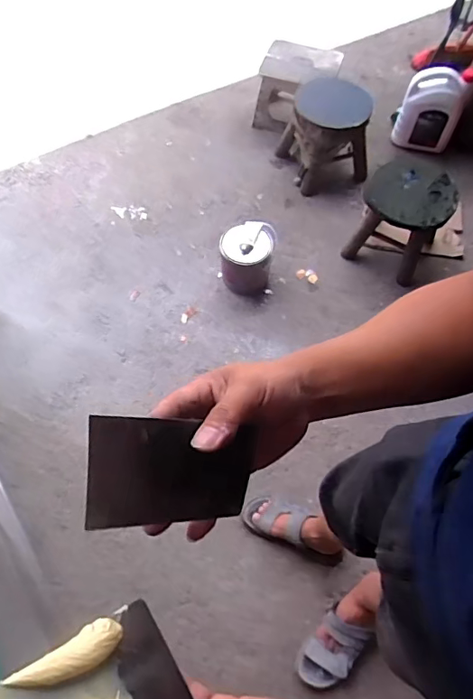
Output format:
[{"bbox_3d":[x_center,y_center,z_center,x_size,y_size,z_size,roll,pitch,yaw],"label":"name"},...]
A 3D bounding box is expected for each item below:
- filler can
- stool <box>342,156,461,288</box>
[{"bbox_3d":[0.035,-0.288,1.561,0.161,0.194,0.158,0,60,-1],"label":"filler can"},{"bbox_3d":[0.528,-0.419,1.604,0.251,0.269,0.274,29,65,14],"label":"stool"}]

